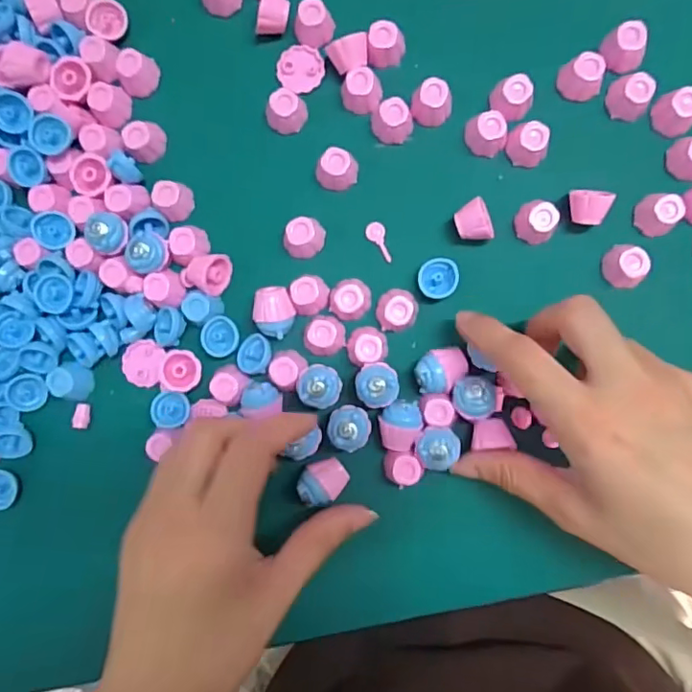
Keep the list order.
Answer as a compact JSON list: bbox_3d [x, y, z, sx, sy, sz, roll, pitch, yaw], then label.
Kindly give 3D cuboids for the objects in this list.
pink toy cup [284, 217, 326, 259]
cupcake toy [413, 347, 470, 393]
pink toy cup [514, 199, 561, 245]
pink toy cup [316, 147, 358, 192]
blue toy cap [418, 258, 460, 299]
[{"bbox_3d":[-0.020,-0.053,0.273,0.017,0.013,0.018,0,91,4],"label":"pink toy cup"},{"bbox_3d":[0.046,0.012,0.267,0.024,0.020,0.020,-7,90,4],"label":"cupcake toy"},{"bbox_3d":[0.091,-0.060,0.266,0.017,0.015,0.020,11,91,4],"label":"pink toy cup"},{"bbox_3d":[-0.005,-0.086,0.273,0.019,0.015,0.017,-31,88,4],"label":"pink toy cup"},{"bbox_3d":[0.045,-0.033,0.272,0.019,0.008,0.019,0,91,4],"label":"blue toy cap"}]

